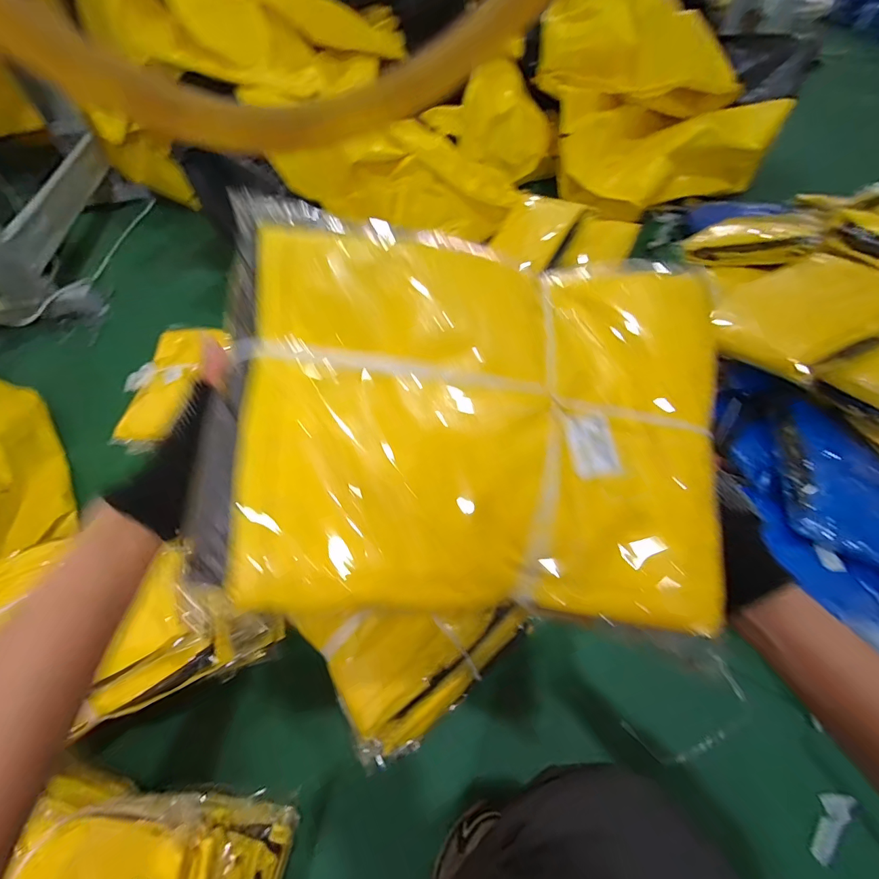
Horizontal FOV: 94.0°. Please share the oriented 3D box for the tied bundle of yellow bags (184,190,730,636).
[{"bbox_3d":[0.023,-0.014,0.259,0.311,0.029,0.237,6,82,-6],"label":"tied bundle of yellow bags"}]

